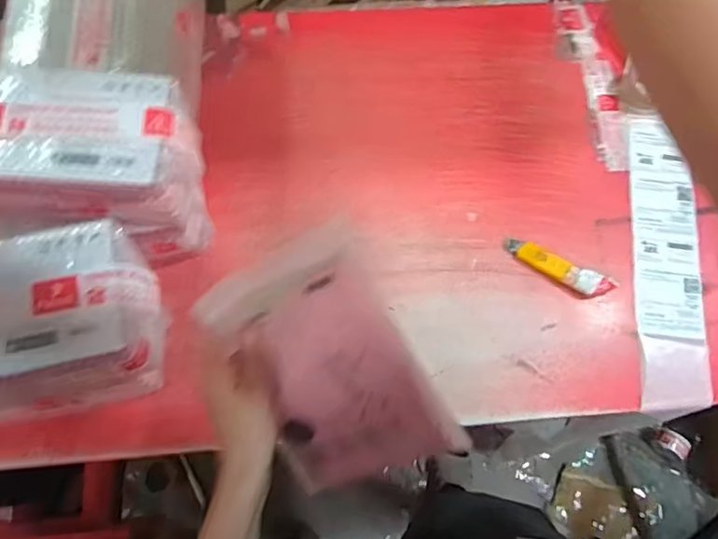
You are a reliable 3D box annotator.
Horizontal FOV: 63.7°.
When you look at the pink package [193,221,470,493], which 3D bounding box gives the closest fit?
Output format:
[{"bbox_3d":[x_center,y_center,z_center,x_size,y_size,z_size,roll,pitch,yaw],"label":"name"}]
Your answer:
[{"bbox_3d":[-0.034,0.094,0.538,0.180,0.037,0.230,-26,96,26],"label":"pink package"}]

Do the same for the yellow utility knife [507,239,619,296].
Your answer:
[{"bbox_3d":[0.295,-0.001,0.847,0.159,0.025,0.035,26,73,7],"label":"yellow utility knife"}]

